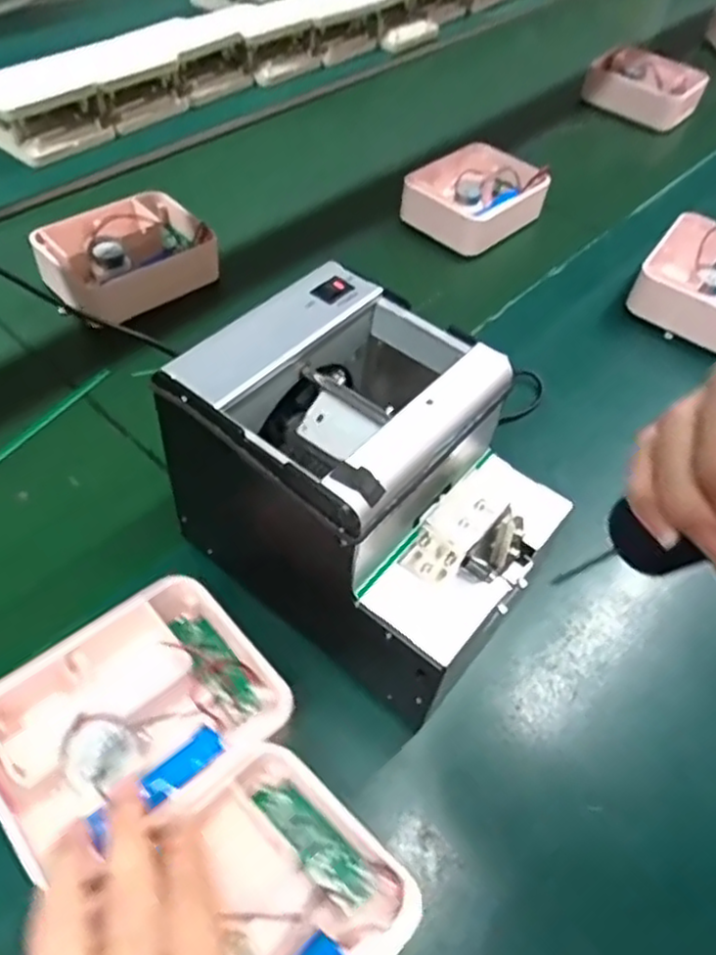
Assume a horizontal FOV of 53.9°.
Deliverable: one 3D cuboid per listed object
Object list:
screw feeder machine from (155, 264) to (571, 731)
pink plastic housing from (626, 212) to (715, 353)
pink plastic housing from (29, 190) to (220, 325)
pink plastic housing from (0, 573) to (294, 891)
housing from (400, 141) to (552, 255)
[{"bbox_3d":[0.009,0.006,0.376,0.182,0.140,0.132,34,57,21],"label":"screw feeder machine"},{"bbox_3d":[0.300,-0.169,0.606,0.101,0.053,0.112,28,55,17],"label":"pink plastic housing"},{"bbox_3d":[-0.195,-0.186,0.599,0.132,0.050,0.094,-36,63,-28],"label":"pink plastic housing"},{"bbox_3d":[-0.107,0.115,0.339,0.130,0.028,0.104,-32,61,-26],"label":"pink plastic housing"},{"bbox_3d":[0.112,-0.275,0.688,0.109,0.040,0.139,34,57,20],"label":"housing"}]

